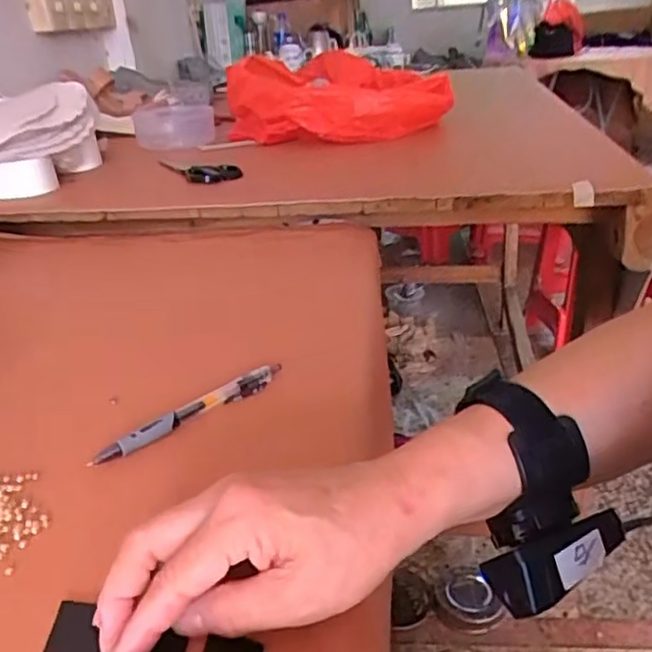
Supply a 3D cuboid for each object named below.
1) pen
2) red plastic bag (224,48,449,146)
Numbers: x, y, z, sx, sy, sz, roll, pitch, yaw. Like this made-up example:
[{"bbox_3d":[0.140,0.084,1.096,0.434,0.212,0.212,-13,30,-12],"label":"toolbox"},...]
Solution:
[{"bbox_3d":[-0.084,0.055,0.420,0.137,0.015,0.011,-23,32,-34],"label":"pen"},{"bbox_3d":[0.015,-0.327,0.925,0.253,0.100,0.192,-23,32,-34],"label":"red plastic bag"}]

